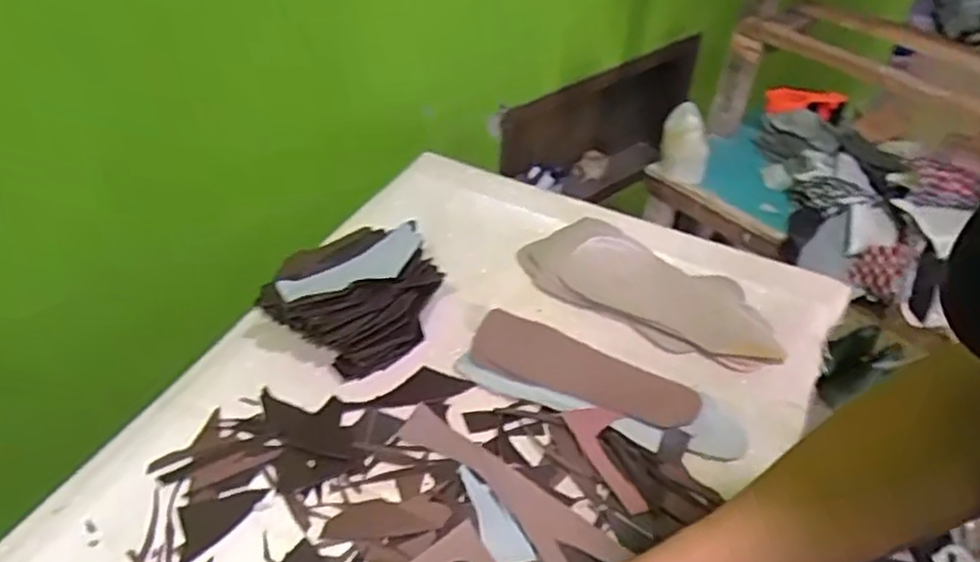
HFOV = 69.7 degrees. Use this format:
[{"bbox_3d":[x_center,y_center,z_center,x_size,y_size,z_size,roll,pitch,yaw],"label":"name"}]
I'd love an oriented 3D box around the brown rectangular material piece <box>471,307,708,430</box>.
[{"bbox_3d":[0.100,0.095,0.771,0.248,0.009,0.085,17,44,18],"label":"brown rectangular material piece"}]

